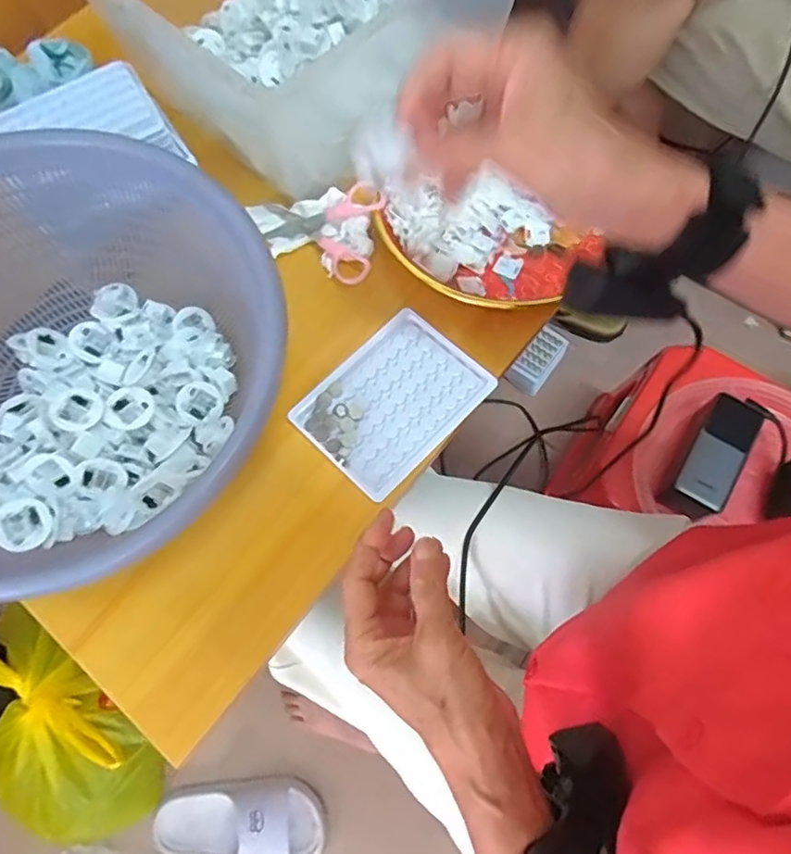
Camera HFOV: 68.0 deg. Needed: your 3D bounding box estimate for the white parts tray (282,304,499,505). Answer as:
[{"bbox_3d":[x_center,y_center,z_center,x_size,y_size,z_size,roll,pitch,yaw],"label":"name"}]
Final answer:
[{"bbox_3d":[-0.002,-0.021,0.441,0.097,0.009,0.129,42,76,15],"label":"white parts tray"}]

